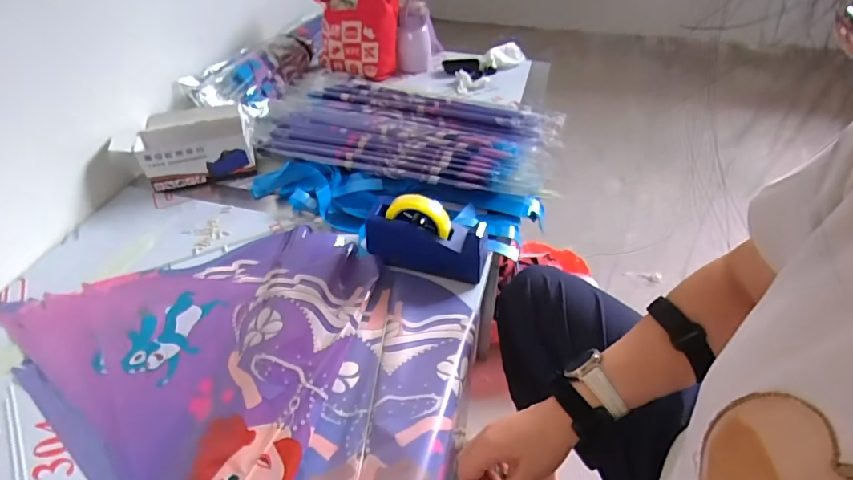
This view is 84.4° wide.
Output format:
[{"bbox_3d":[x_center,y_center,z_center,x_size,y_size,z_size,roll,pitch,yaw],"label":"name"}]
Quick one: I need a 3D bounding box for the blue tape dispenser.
[{"bbox_3d":[-0.002,-0.014,0.774,0.194,0.111,0.069,7,45,10],"label":"blue tape dispenser"}]

